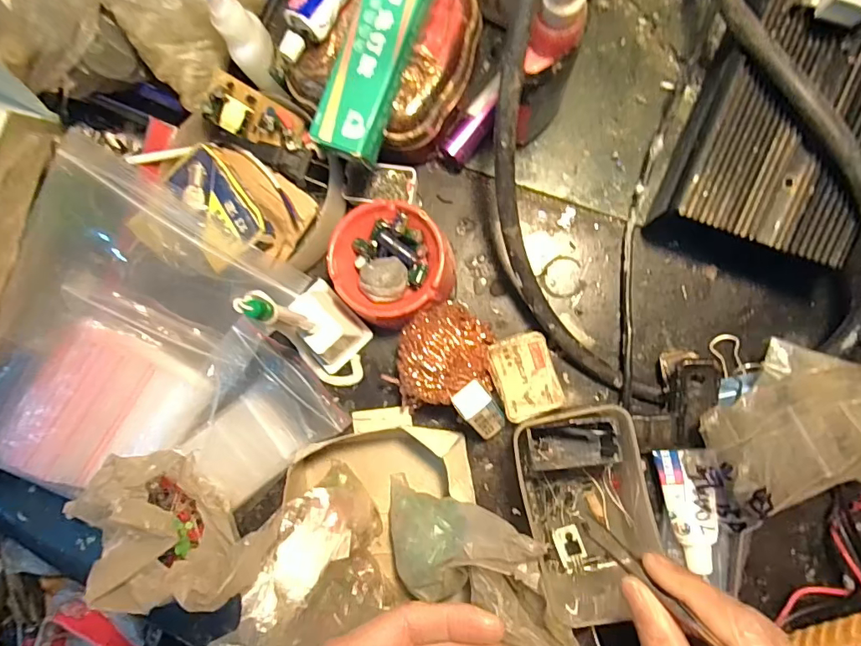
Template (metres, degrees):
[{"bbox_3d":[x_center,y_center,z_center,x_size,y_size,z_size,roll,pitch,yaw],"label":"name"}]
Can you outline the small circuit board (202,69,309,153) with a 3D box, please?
[{"bbox_3d":[-0.123,-0.148,0.344,0.072,0.018,0.036,18,92,-23],"label":"small circuit board"}]

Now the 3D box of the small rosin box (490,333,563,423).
[{"bbox_3d":[0.066,0.036,0.333,0.040,0.024,0.054,-18,87,7],"label":"small rosin box"}]

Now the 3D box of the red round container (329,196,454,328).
[{"bbox_3d":[-0.026,-0.042,0.333,0.076,0.049,0.081,0,89,7],"label":"red round container"}]

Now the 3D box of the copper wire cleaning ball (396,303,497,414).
[{"bbox_3d":[0.008,0.022,0.324,0.067,0.055,0.065,0,89,7],"label":"copper wire cleaning ball"}]

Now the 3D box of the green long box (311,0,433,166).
[{"bbox_3d":[-0.028,-0.168,0.280,0.037,0.020,0.142,22,92,7],"label":"green long box"}]

